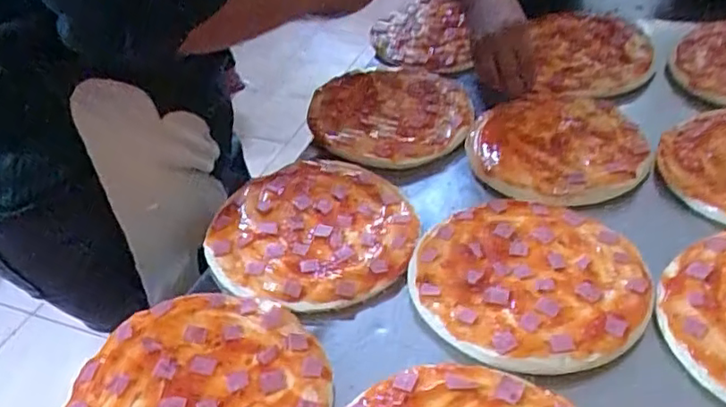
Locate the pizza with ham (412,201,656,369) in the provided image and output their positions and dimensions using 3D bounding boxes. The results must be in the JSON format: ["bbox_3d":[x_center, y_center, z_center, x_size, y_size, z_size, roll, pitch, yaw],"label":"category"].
[{"bbox_3d":[0.150,0.067,0.543,0.203,0.023,0.188,-4,37,3],"label":"pizza with ham"}]

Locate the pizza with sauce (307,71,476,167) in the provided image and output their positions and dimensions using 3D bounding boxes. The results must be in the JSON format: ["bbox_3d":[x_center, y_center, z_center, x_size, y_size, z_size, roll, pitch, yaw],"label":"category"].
[{"bbox_3d":[0.035,-0.121,0.778,0.204,0.032,0.215,-2,37,5],"label":"pizza with sauce"}]

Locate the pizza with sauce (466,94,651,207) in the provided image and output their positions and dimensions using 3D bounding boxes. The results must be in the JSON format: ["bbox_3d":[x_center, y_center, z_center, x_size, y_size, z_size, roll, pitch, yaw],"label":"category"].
[{"bbox_3d":[0.222,-0.073,0.695,0.193,0.019,0.202,4,38,13],"label":"pizza with sauce"}]

